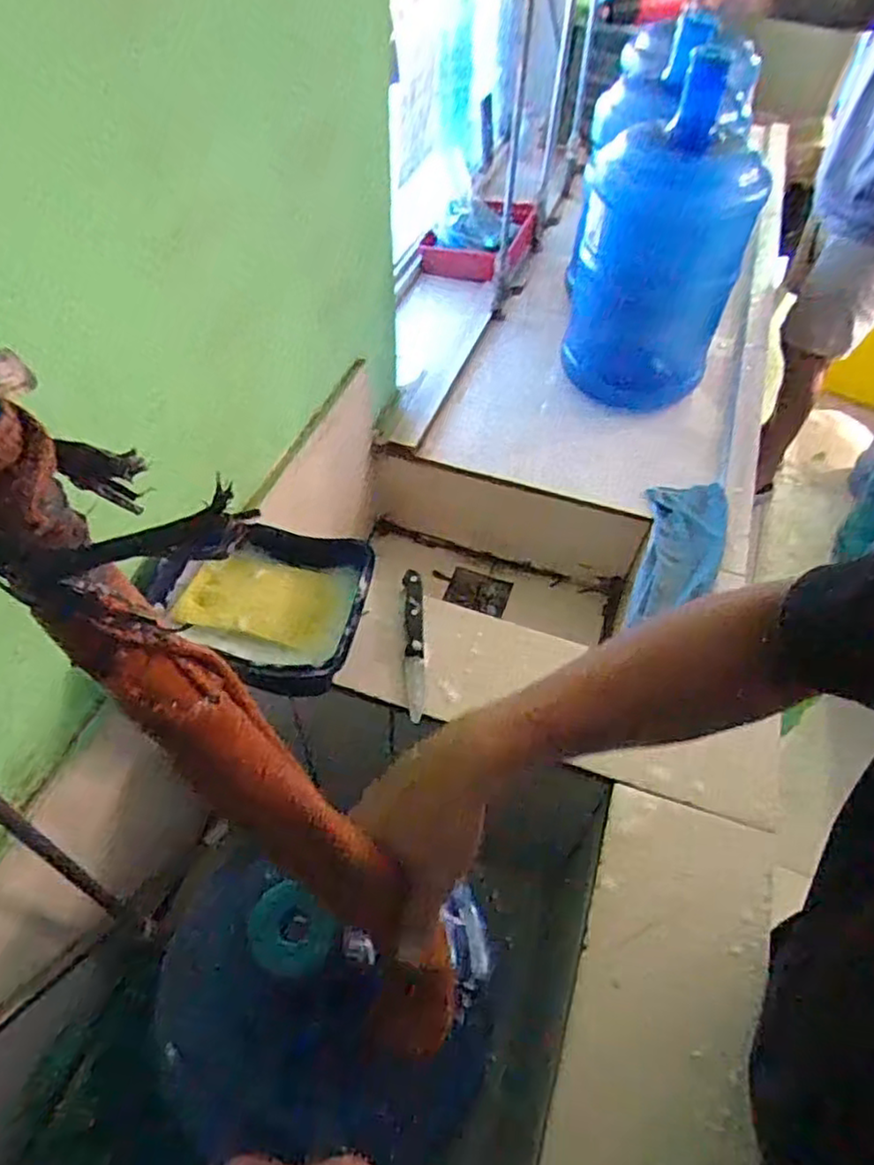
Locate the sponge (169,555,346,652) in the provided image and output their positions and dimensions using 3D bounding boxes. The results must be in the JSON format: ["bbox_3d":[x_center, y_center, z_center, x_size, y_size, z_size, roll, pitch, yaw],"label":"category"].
[{"bbox_3d":[-0.169,0.014,0.662,0.149,0.021,0.085,9,51,5],"label":"sponge"}]

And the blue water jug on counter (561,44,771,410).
[{"bbox_3d":[0.368,-0.549,1.151,0.248,0.448,0.267,16,52,10],"label":"blue water jug on counter"}]

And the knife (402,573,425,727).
[{"bbox_3d":[-0.023,0.055,0.697,0.020,0.017,0.169,-1,51,-3],"label":"knife"}]

